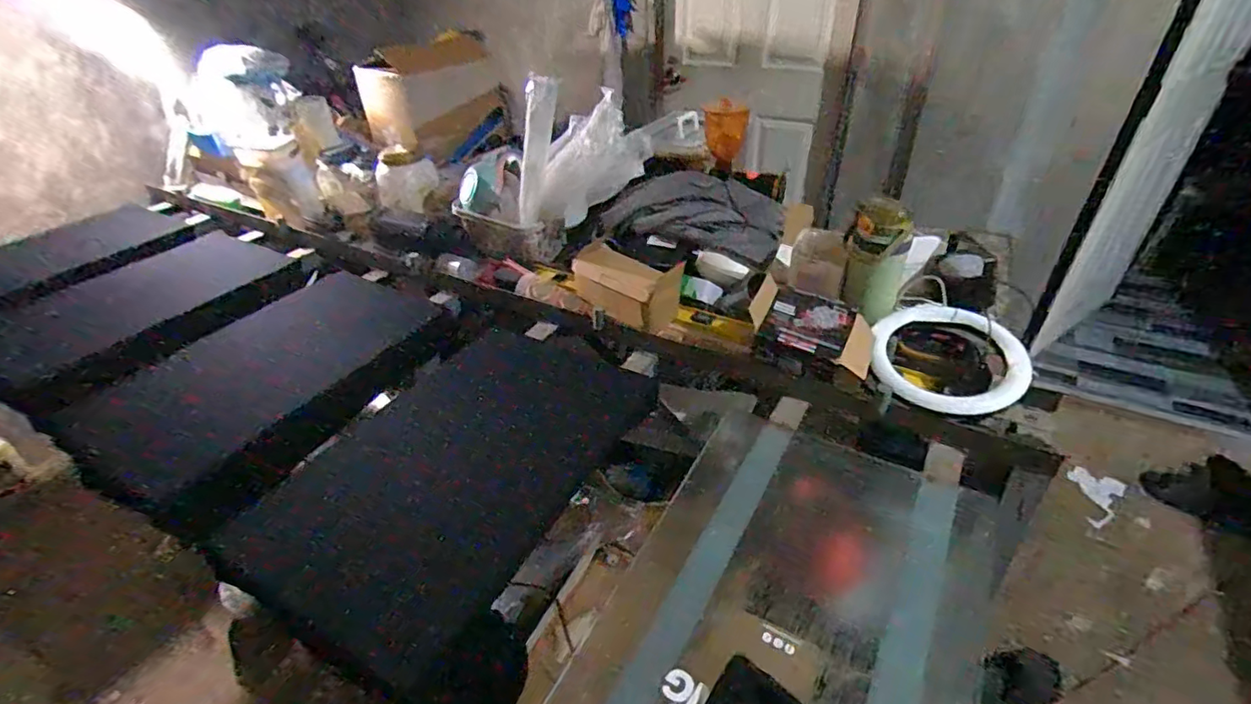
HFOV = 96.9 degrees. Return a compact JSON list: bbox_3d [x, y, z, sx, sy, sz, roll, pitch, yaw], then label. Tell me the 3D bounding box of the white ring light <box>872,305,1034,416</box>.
[{"bbox_3d":[0.533,-0.002,0.920,0.224,0.033,0.220,9,54,18],"label":"white ring light"}]

